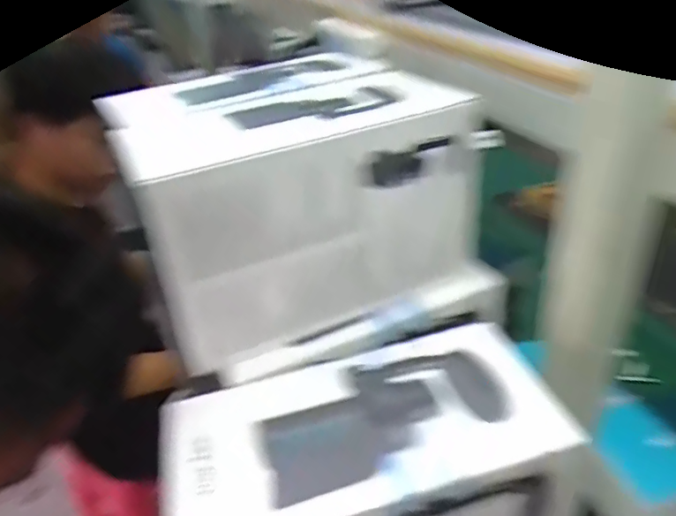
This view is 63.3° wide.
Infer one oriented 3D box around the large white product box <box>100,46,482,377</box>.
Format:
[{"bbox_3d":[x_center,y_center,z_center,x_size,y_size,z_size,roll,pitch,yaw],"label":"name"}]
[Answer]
[{"bbox_3d":[-0.035,-0.048,0.430,0.225,0.140,0.160,-18,33,-19],"label":"large white product box"}]

